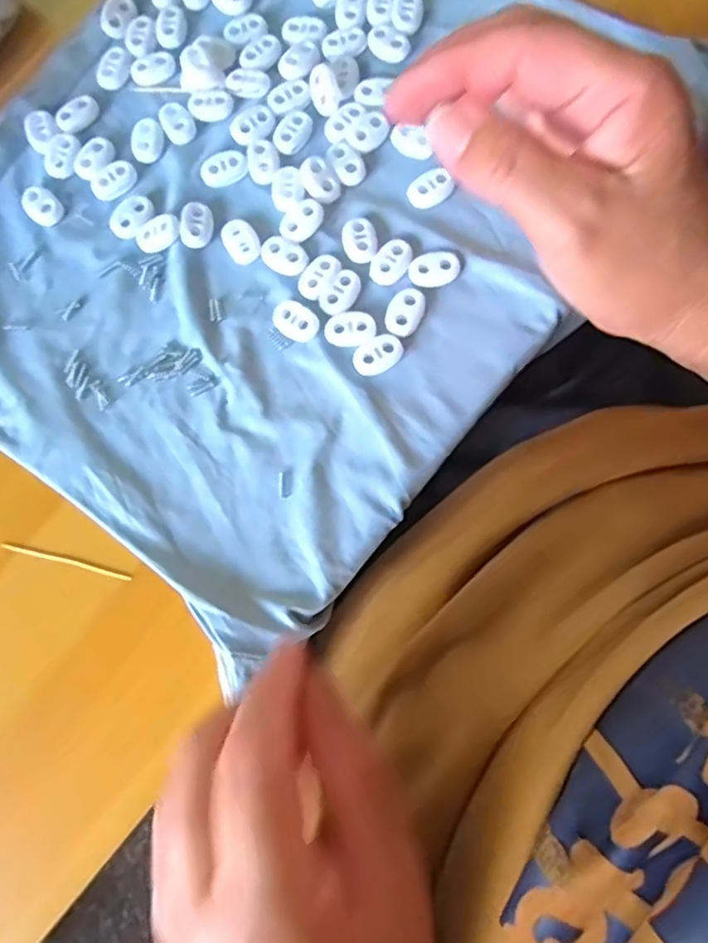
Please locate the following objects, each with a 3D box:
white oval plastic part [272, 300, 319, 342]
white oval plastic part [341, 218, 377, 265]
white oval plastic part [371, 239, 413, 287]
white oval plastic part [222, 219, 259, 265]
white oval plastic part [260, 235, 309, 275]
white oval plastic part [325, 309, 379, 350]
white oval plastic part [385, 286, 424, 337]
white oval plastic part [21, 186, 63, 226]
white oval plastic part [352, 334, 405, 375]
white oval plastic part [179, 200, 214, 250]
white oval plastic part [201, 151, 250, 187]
[{"bbox_3d":[-0.026,-0.068,0.286,0.015,0.006,0.022,-42,82,-8],"label":"white oval plastic part"},{"bbox_3d":[0.003,-0.106,0.290,0.015,0.004,0.022,-10,79,-3],"label":"white oval plastic part"},{"bbox_3d":[0.017,-0.096,0.286,0.016,0.004,0.023,32,80,5],"label":"white oval plastic part"},{"bbox_3d":[-0.053,-0.108,0.297,0.015,0.004,0.023,-33,81,-7],"label":"white oval plastic part"},{"bbox_3d":[-0.032,-0.101,0.292,0.023,0.004,0.015,34,80,5],"label":"white oval plastic part"},{"bbox_3d":[-0.001,-0.064,0.281,0.023,0.004,0.017,-9,79,-3],"label":"white oval plastic part"},{"bbox_3d":[0.023,-0.072,0.282,0.016,0.004,0.023,21,79,3],"label":"white oval plastic part"},{"bbox_3d":[-0.154,-0.131,0.309,0.023,0.004,0.016,43,81,7],"label":"white oval plastic part"},{"bbox_3d":[0.011,-0.052,0.279,0.022,0.004,0.016,-30,81,-6],"label":"white oval plastic part"},{"bbox_3d":[-0.074,-0.117,0.298,0.014,0.007,0.023,7,79,0],"label":"white oval plastic part"},{"bbox_3d":[-0.063,-0.146,0.304,0.022,0.004,0.016,-26,81,-6],"label":"white oval plastic part"}]

